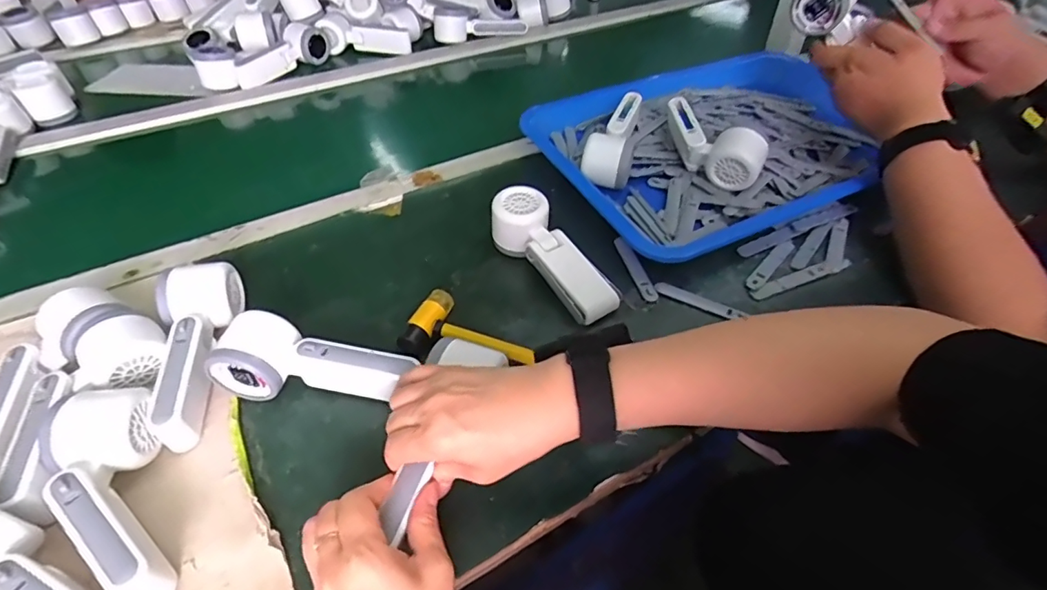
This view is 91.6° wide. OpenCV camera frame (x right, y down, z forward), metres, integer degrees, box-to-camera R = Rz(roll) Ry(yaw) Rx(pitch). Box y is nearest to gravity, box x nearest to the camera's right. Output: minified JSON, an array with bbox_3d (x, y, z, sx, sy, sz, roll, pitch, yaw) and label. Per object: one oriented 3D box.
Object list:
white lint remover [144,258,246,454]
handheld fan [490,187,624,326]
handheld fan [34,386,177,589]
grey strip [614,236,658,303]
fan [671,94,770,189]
[{"bbox_3d":[-0.265,0.044,0.424,0.064,0.056,0.158,-16,48,-14],"label":"white lint remover"},{"bbox_3d":[0.027,-0.041,0.505,0.060,0.055,0.158,-25,51,-22],"label":"handheld fan"},{"bbox_3d":[-0.268,0.131,0.343,0.066,0.046,0.154,-34,55,-28],"label":"handheld fan"},{"bbox_3d":[0.115,-0.028,0.521,0.014,0.009,0.091,-11,47,-10],"label":"grey strip"},{"bbox_3d":[0.218,-0.185,0.605,0.057,0.064,0.157,-21,49,-18],"label":"fan"}]

